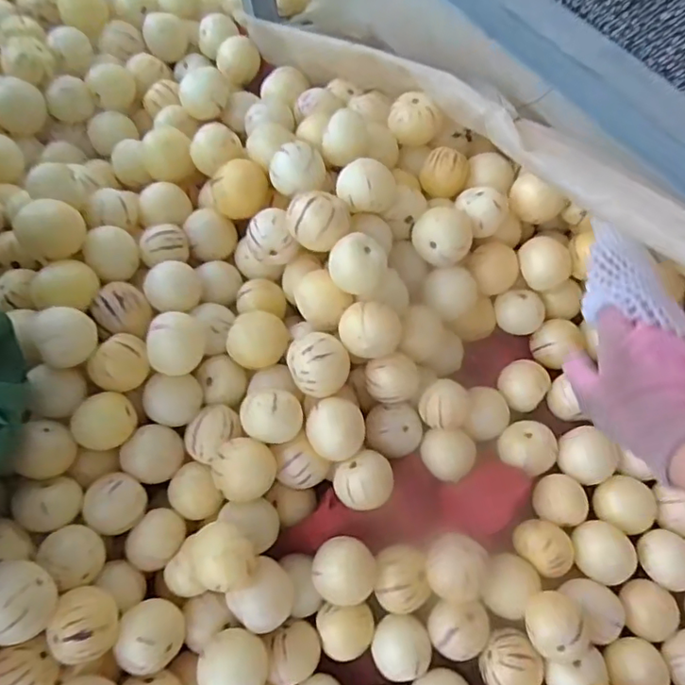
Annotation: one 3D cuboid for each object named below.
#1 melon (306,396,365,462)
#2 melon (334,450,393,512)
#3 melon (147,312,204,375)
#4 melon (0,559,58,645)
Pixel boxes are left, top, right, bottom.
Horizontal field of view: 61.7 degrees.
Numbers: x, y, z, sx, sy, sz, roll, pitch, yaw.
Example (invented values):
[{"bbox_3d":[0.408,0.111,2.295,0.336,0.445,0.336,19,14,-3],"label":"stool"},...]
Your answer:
[{"bbox_3d":[-0.005,0.075,0.476,0.045,0.044,0.047,-4,68,1],"label":"melon"},{"bbox_3d":[0.018,0.116,0.475,0.048,0.039,0.044,-1,68,3],"label":"melon"},{"bbox_3d":[-0.142,0.004,0.488,0.045,0.052,0.046,-1,68,3],"label":"melon"},{"bbox_3d":[-0.223,0.176,0.390,0.050,0.046,0.051,-1,68,3],"label":"melon"}]

